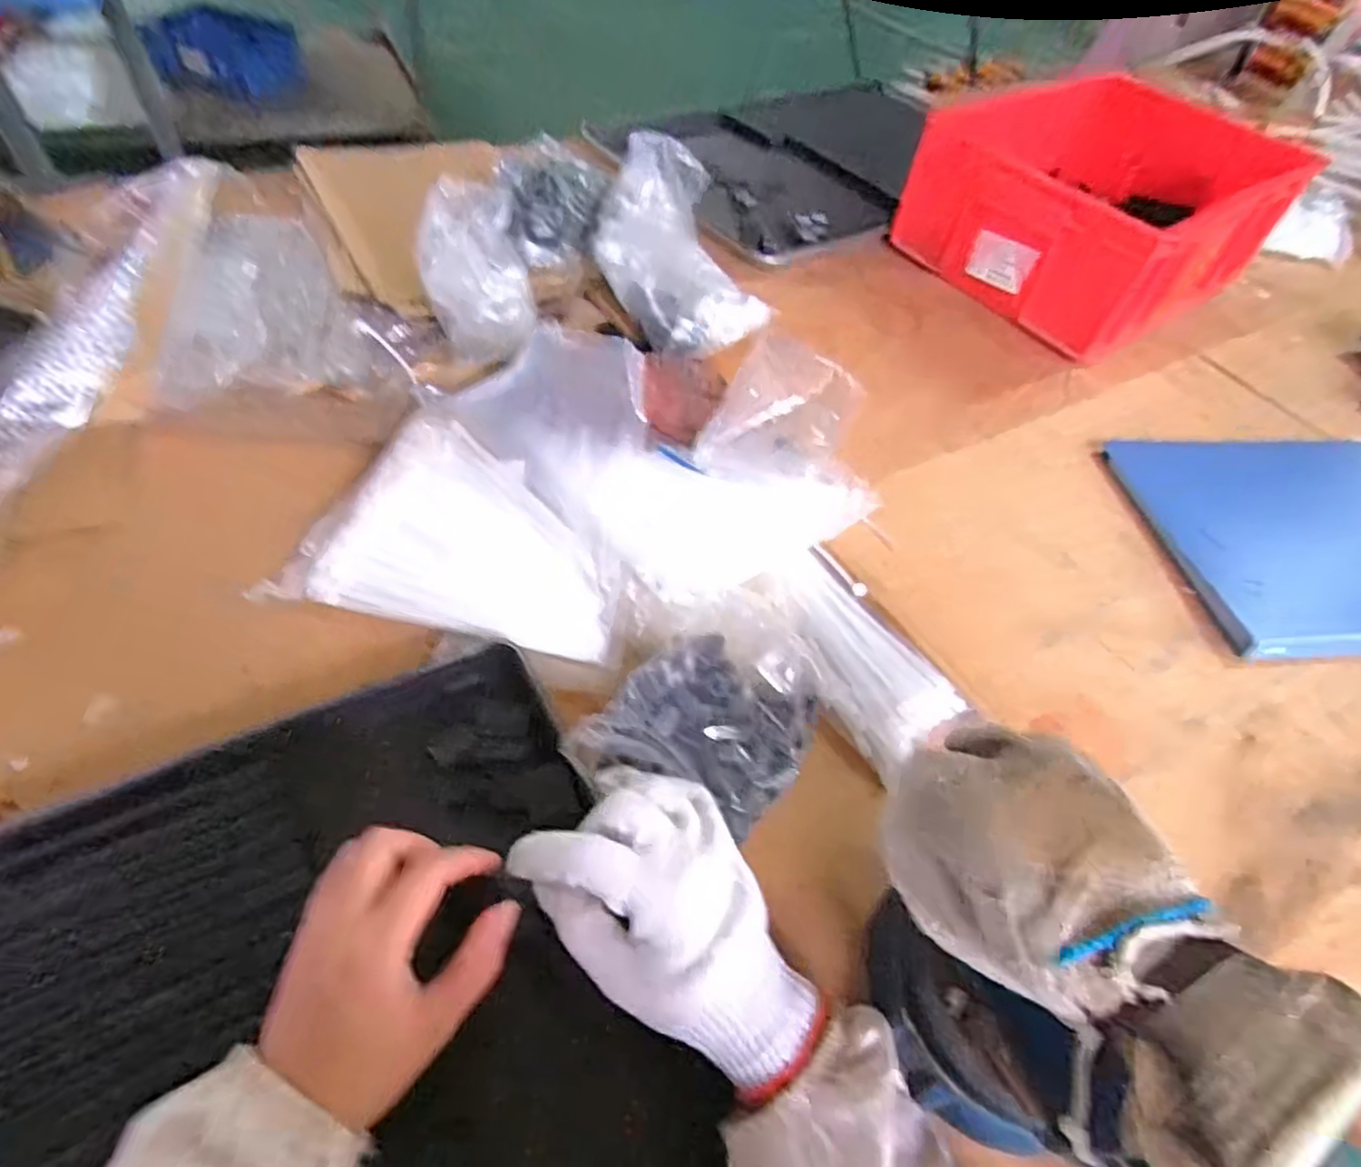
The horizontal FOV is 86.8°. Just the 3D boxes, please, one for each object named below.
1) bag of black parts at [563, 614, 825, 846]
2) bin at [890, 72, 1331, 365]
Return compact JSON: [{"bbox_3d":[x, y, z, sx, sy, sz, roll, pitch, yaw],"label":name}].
[{"bbox_3d":[0.020,0.072,0.459,0.137,0.044,0.159,17,52,8],"label":"bag of black parts"},{"bbox_3d":[0.497,-0.454,0.877,0.371,0.159,0.295,-28,59,-25],"label":"bin"}]

